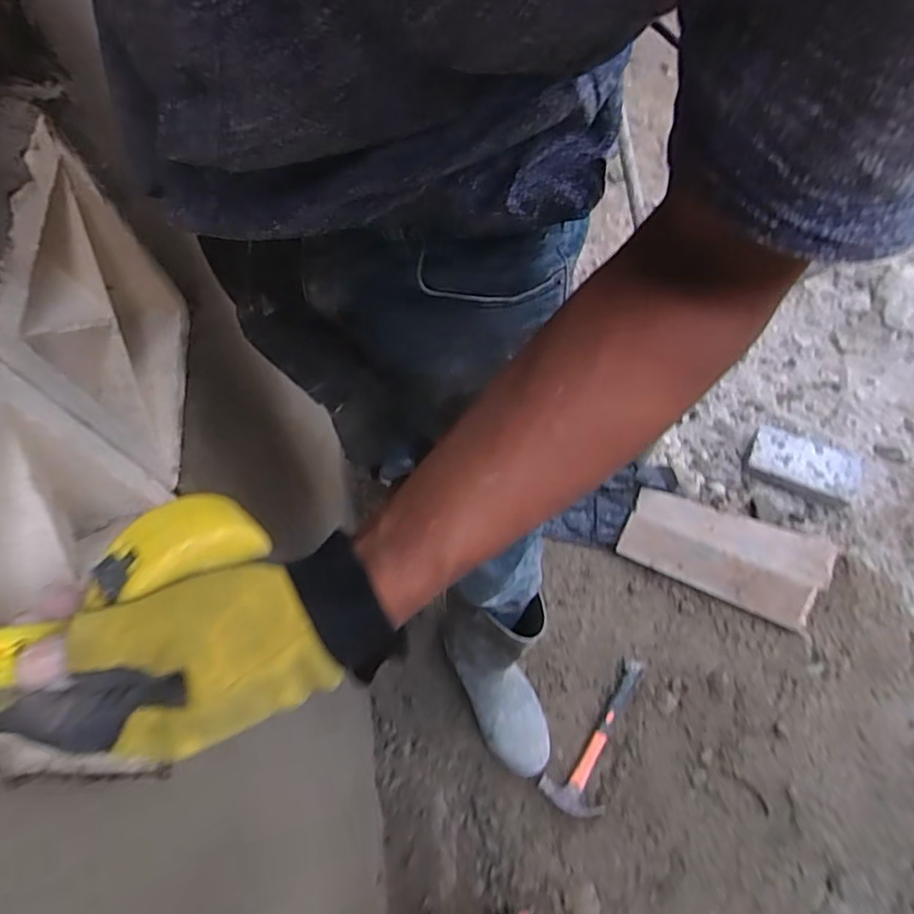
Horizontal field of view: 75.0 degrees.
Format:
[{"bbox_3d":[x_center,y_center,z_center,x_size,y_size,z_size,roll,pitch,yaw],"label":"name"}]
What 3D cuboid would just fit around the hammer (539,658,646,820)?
[{"bbox_3d":[0.250,0.461,0.985,0.092,0.038,0.268,36,72,20],"label":"hammer"}]

